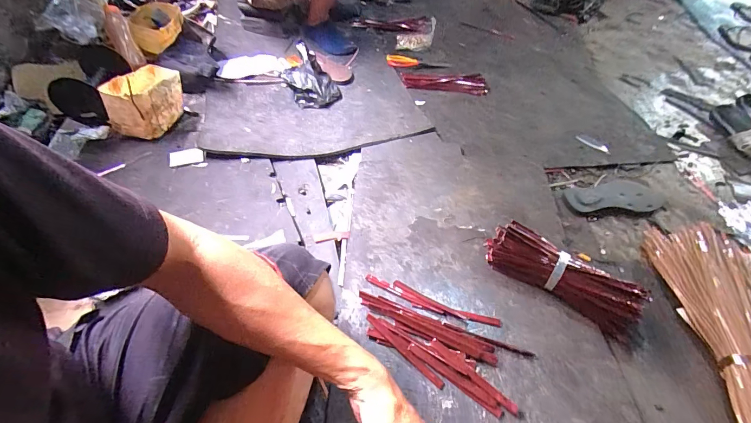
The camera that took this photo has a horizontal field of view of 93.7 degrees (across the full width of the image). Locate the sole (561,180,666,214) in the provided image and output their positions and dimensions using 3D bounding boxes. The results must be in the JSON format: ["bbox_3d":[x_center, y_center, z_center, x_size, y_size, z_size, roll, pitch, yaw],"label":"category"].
[{"bbox_3d":[0.560,-0.037,0.825,0.244,0.015,0.089,-4,49,-6],"label":"sole"}]

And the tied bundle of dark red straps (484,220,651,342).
[{"bbox_3d":[0.322,0.112,0.618,0.258,0.067,0.072,32,52,24],"label":"tied bundle of dark red straps"}]

